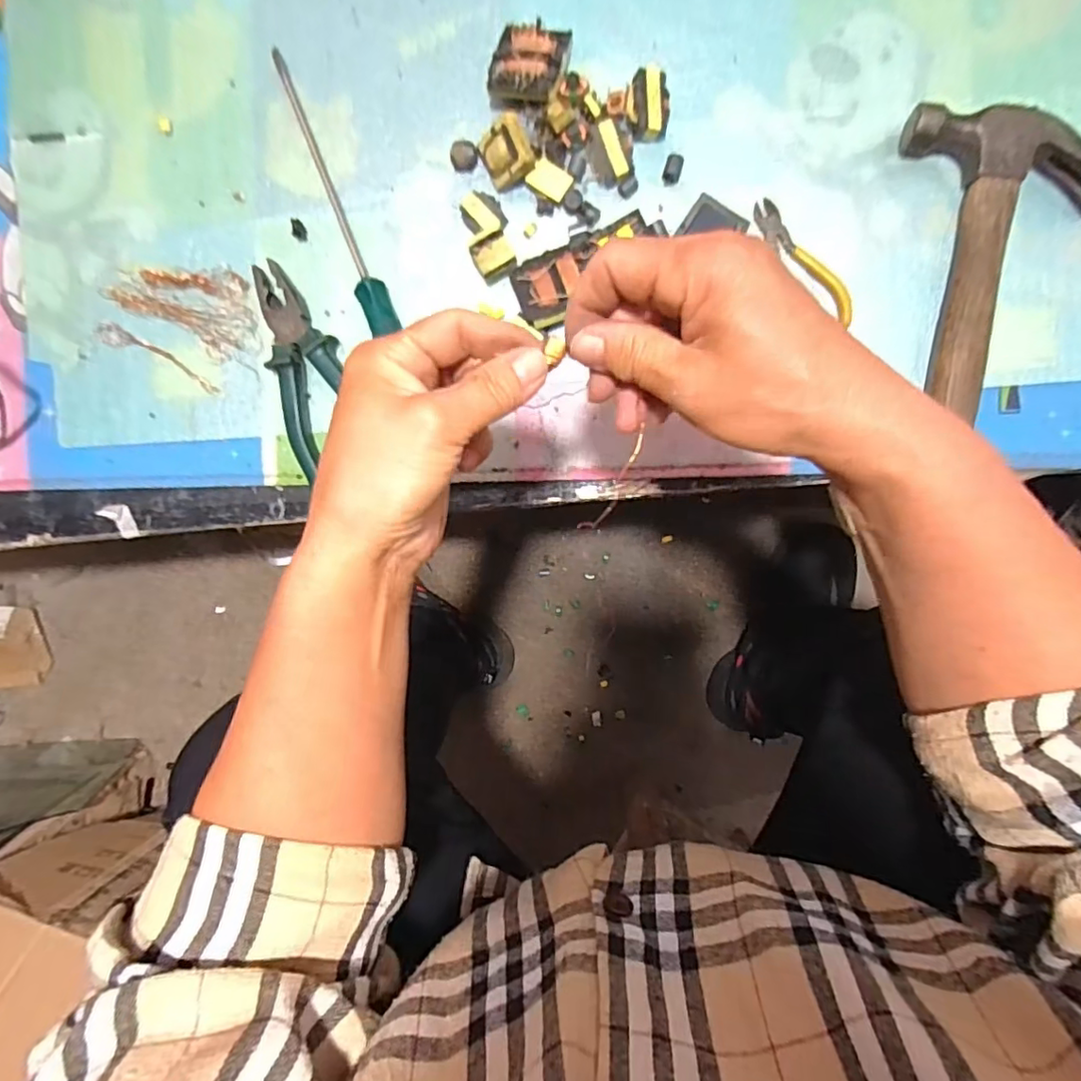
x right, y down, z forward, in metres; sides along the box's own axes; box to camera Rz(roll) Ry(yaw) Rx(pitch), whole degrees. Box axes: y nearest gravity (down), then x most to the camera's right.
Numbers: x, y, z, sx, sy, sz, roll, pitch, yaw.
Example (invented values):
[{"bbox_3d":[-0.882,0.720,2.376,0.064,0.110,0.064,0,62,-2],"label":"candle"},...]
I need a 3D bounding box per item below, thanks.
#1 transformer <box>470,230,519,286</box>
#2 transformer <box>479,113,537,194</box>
[{"bbox_3d":[-0.034,-0.209,0.438,0.029,0.020,0.029,-27,119,3],"label":"transformer"},{"bbox_3d":[-0.025,-0.280,0.430,0.041,0.017,0.038,-31,106,37],"label":"transformer"}]

